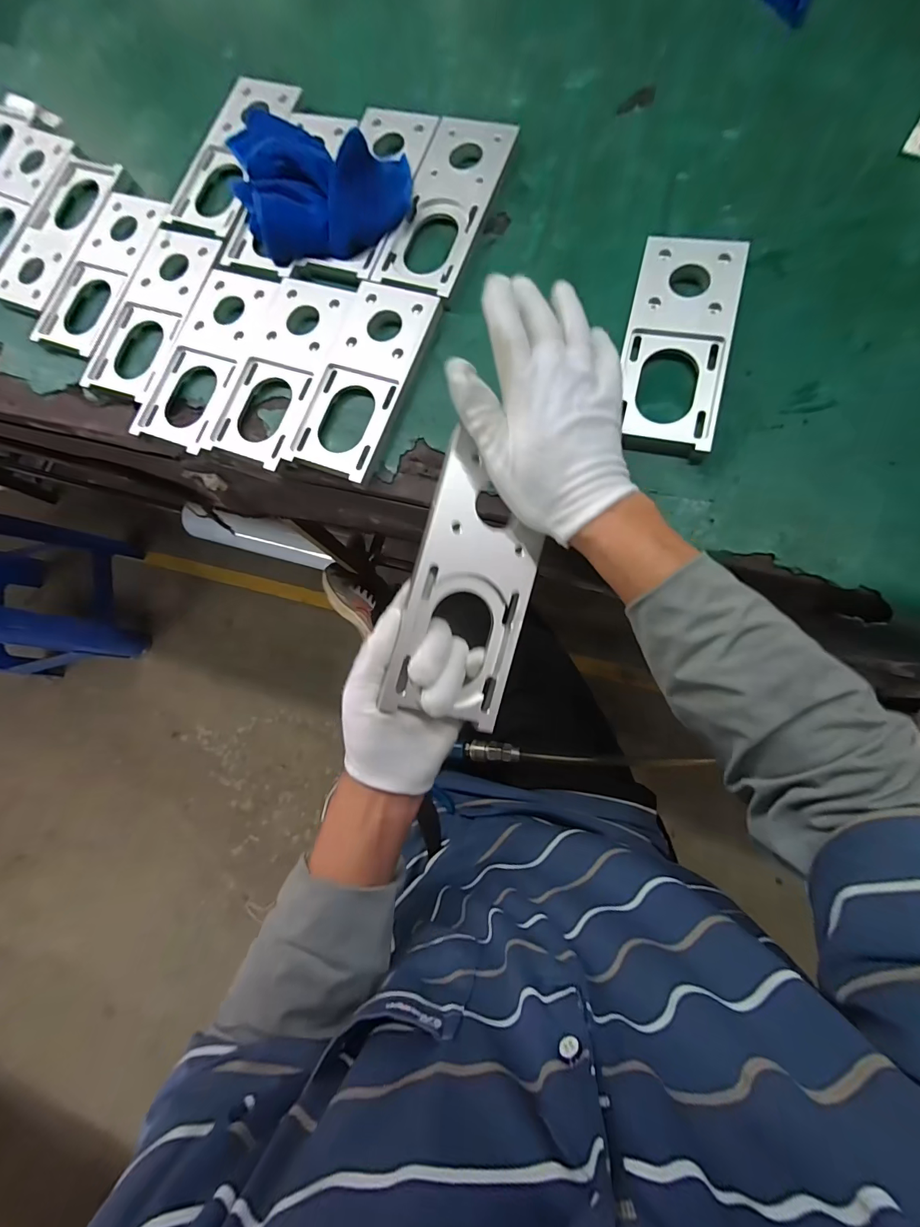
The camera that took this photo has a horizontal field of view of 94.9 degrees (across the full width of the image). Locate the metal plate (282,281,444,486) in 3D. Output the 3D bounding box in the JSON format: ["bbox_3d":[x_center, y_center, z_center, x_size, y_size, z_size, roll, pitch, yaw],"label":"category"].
[{"bbox_3d":[-0.092,-0.227,0.407,0.089,0.008,0.195,22,87,9],"label":"metal plate"}]

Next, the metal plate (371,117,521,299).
[{"bbox_3d":[-0.014,-0.411,0.425,0.085,0.006,0.191,22,87,9],"label":"metal plate"}]

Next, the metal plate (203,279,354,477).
[{"bbox_3d":[-0.182,-0.244,0.421,0.088,0.007,0.192,22,87,9],"label":"metal plate"}]

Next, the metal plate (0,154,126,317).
[{"bbox_3d":[-0.468,-0.440,0.490,0.096,0.012,0.194,23,87,9],"label":"metal plate"}]

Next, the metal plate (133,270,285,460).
[{"bbox_3d":[-0.262,-0.264,0.434,0.087,0.009,0.193,22,87,9],"label":"metal plate"}]

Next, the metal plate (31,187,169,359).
[{"bbox_3d":[-0.399,-0.386,0.472,0.089,0.009,0.201,22,87,9],"label":"metal plate"}]

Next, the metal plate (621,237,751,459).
[{"bbox_3d":[0.191,-0.237,0.373,0.086,0.014,0.198,13,86,8],"label":"metal plate"}]

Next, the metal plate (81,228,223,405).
[{"bbox_3d":[-0.332,-0.325,0.454,0.086,0.006,0.194,24,88,9],"label":"metal plate"}]

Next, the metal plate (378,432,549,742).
[{"bbox_3d":[0.009,-0.019,0.299,0.087,0.007,0.184,14,89,-20],"label":"metal plate"}]

